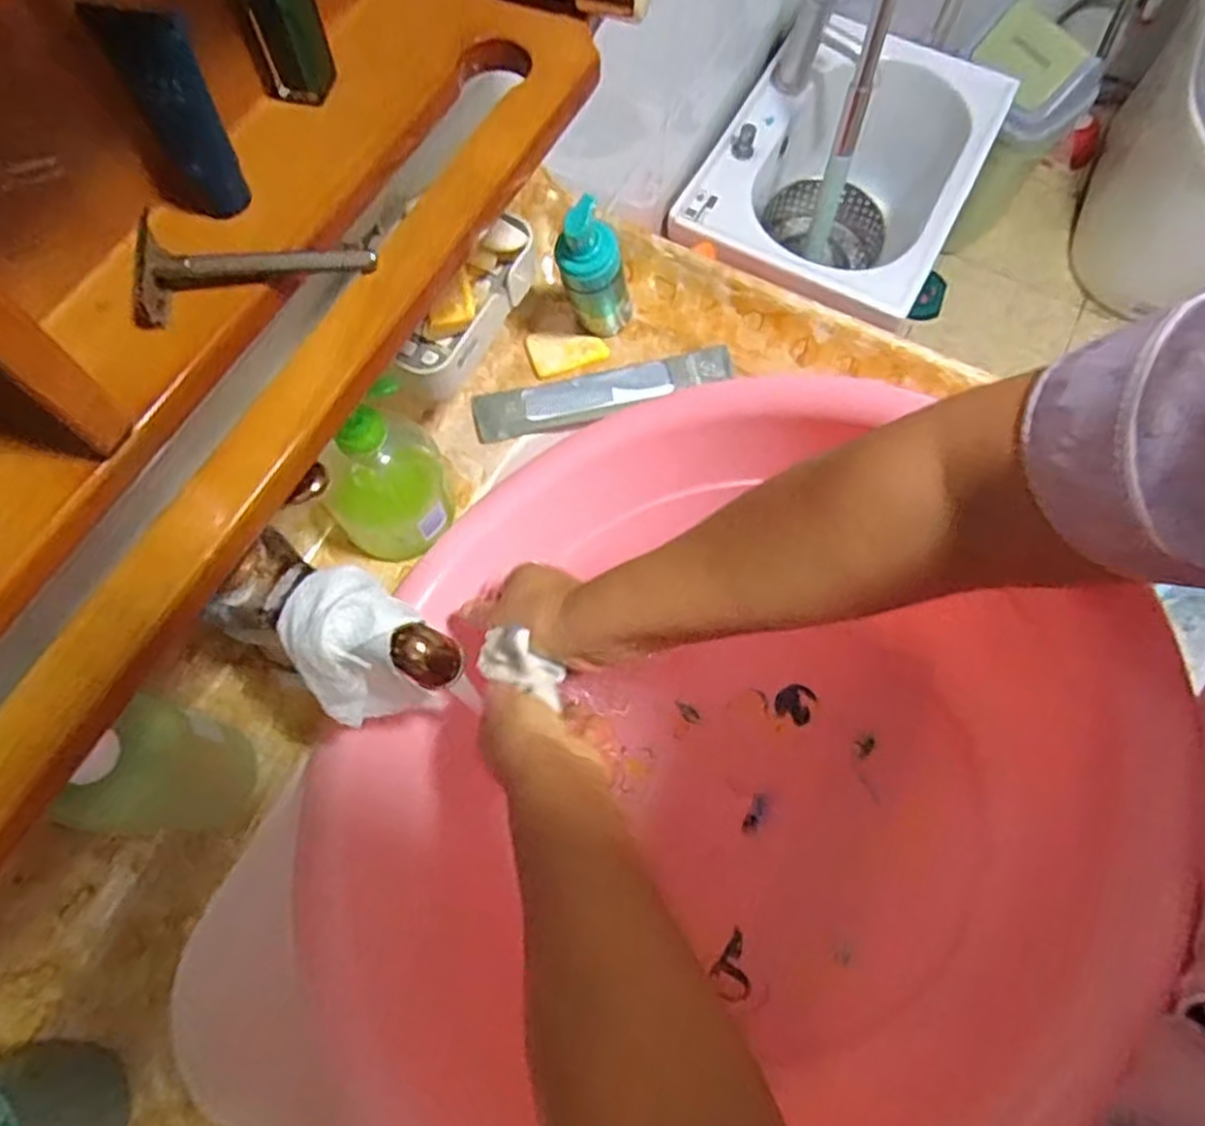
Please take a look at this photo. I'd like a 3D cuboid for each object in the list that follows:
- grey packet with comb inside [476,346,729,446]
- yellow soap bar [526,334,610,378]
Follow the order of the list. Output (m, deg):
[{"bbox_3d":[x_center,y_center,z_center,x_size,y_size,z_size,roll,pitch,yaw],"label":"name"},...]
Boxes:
[{"bbox_3d":[0.002,-0.143,0.634,0.217,0.011,0.046,-12,68,-5],"label":"grey packet with comb inside"},{"bbox_3d":[-0.029,-0.184,0.648,0.066,0.009,0.044,-14,68,-6],"label":"yellow soap bar"}]

